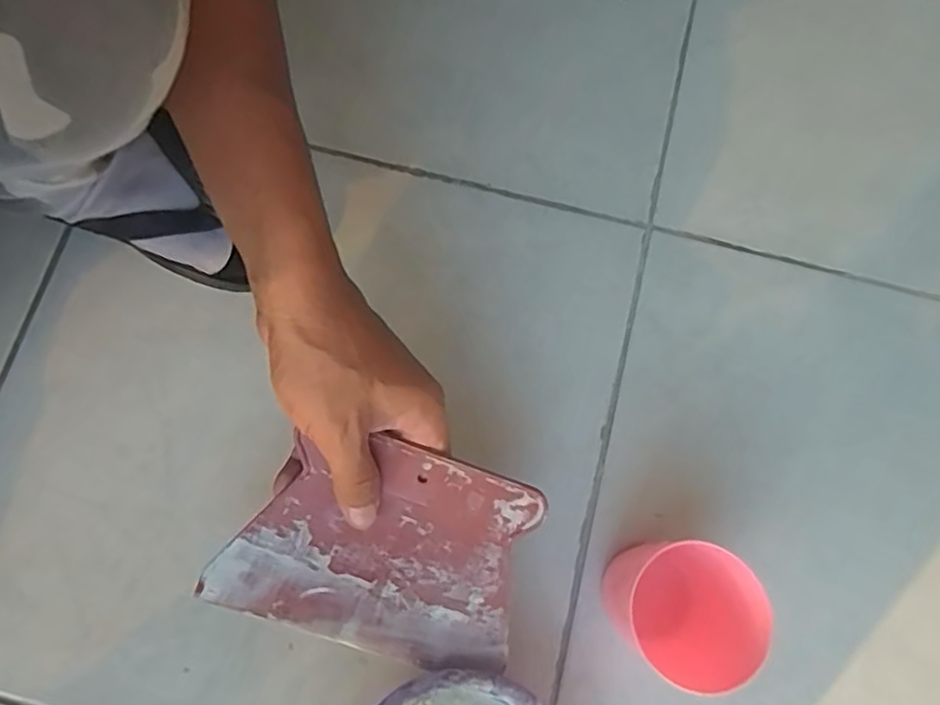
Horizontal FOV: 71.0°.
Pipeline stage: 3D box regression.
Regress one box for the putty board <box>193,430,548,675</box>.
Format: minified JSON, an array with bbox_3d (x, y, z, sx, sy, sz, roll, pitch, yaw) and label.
[{"bbox_3d":[-0.045,0.106,0.352,0.157,0.004,0.121,22,101,-8],"label":"putty board"}]

